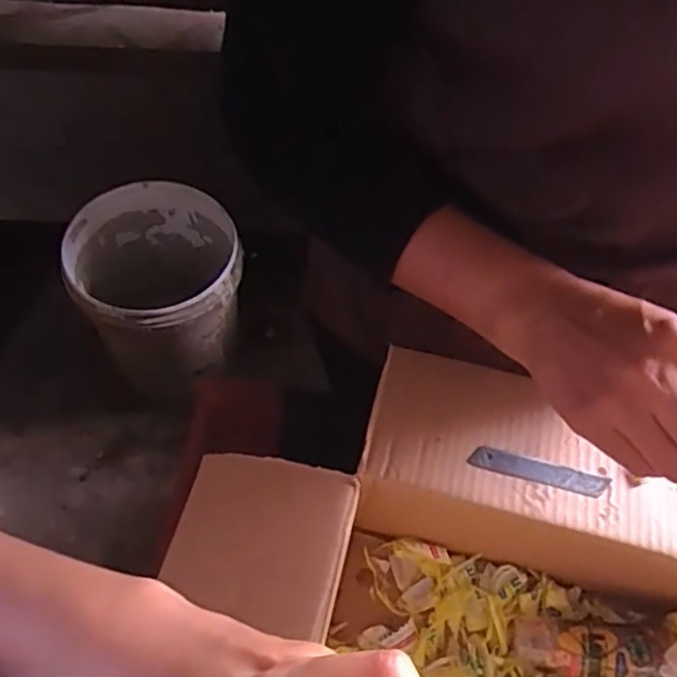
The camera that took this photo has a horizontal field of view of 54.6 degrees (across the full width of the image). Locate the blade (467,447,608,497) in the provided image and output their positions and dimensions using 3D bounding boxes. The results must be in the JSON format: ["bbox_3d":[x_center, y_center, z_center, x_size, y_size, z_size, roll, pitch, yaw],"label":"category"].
[{"bbox_3d":[0.148,0.099,0.485,0.100,0.006,0.017,14,69,1],"label":"blade"}]

